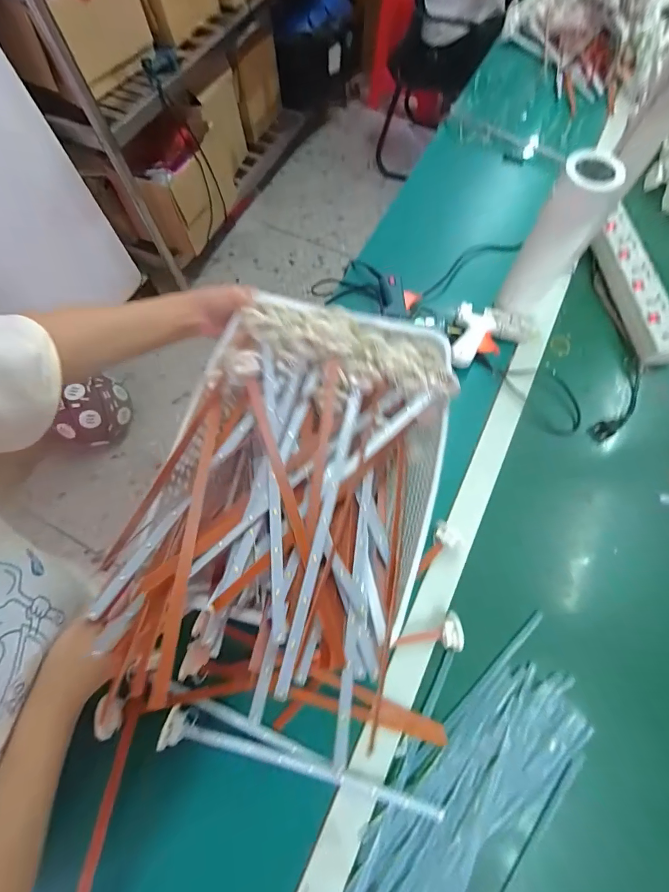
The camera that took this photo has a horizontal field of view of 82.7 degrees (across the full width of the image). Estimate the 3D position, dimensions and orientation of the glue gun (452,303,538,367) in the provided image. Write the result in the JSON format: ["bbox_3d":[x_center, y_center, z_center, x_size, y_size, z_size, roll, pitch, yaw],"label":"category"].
[{"bbox_3d":[0.239,-0.160,0.577,0.123,0.032,0.099,9,70,5],"label":"glue gun"}]

